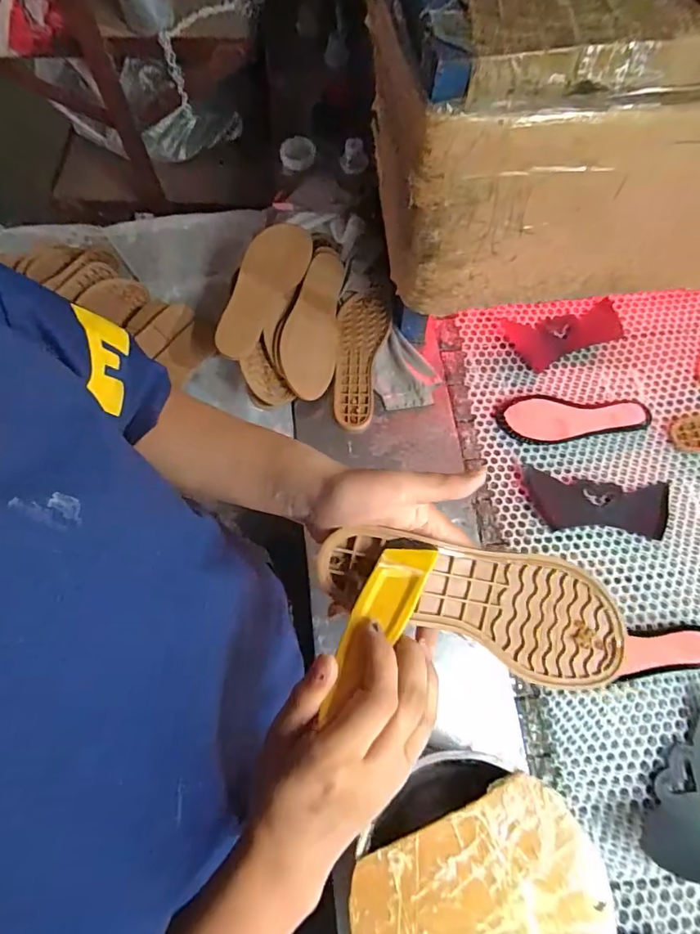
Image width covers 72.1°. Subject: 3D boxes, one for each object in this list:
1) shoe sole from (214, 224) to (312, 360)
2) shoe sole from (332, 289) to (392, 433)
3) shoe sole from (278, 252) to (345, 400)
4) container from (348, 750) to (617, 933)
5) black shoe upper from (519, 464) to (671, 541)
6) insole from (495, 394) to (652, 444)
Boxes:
[{"bbox_3d":[-0.135,-0.266,0.717,0.091,0.028,0.229,20,70,8],"label":"shoe sole"},{"bbox_3d":[0.016,-0.171,0.748,0.079,0.019,0.239,6,69,1],"label":"shoe sole"},{"bbox_3d":[-0.057,-0.219,0.734,0.084,0.019,0.236,10,80,-20],"label":"shoe sole"},{"bbox_3d":[0.126,0.435,0.493,0.224,0.092,0.236,0,69,0],"label":"container"},{"bbox_3d":[0.359,0.054,0.700,0.207,0.012,0.087,7,69,1],"label":"black shoe upper"},{"bbox_3d":[0.348,-0.078,0.742,0.230,0.020,0.079,-2,69,-2],"label":"insole"}]

